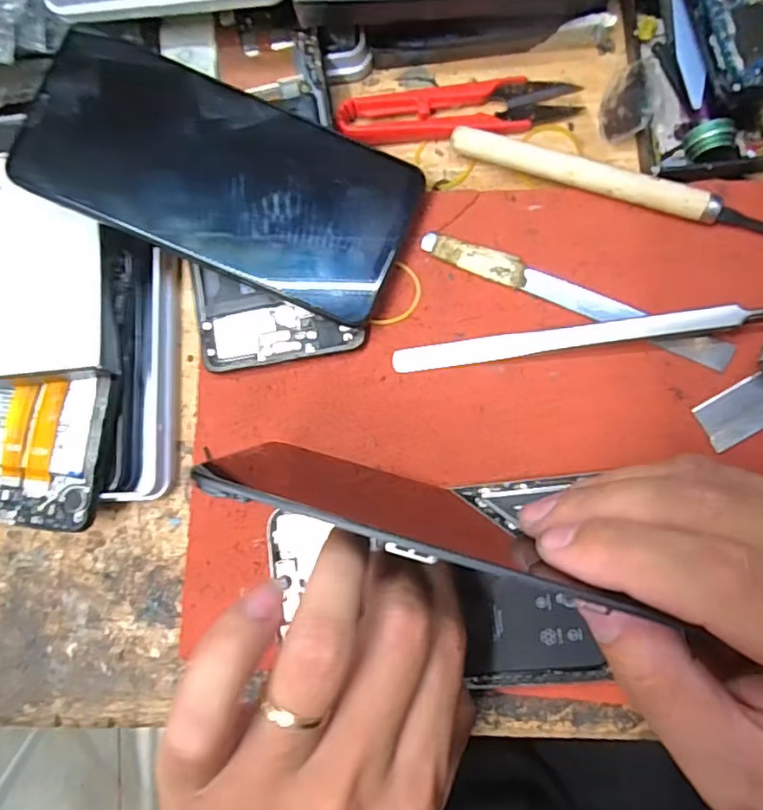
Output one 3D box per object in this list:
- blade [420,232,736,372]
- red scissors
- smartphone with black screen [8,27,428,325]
[{"bbox_3d":[0.076,-0.044,0.229,0.127,0.004,0.012,25,93,9],"label":"blade"},{"bbox_3d":[0.032,-0.126,0.245,0.100,0.009,0.023,-4,85,8],"label":"red scissors"},{"bbox_3d":[-0.064,-0.092,0.228,0.152,0.004,0.070,22,83,-4],"label":"smartphone with black screen"}]

